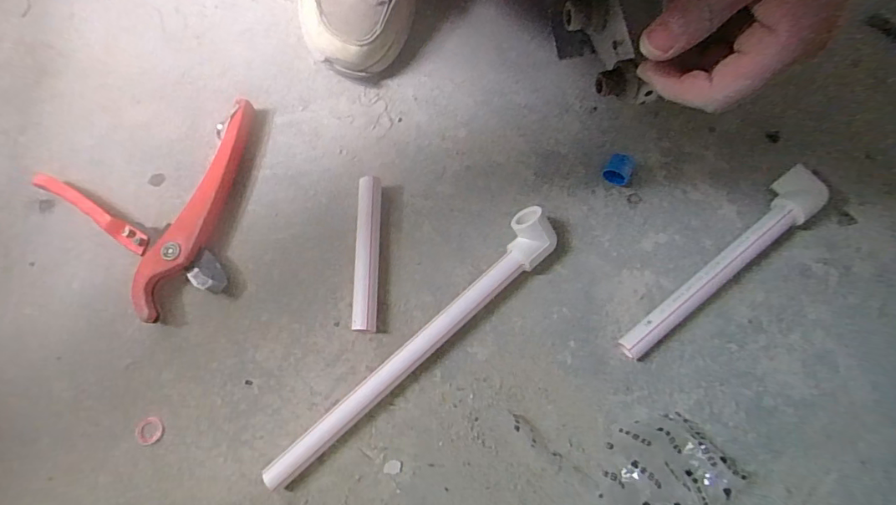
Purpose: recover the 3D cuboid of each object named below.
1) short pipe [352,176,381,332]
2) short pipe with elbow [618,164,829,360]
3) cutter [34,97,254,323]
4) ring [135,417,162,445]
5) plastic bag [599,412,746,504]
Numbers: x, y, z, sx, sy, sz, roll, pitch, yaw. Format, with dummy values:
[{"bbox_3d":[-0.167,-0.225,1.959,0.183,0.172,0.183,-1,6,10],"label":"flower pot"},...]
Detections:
[{"bbox_3d":[-0.071,0.000,0.418,0.020,0.019,0.138,0,74,-1],"label":"short pipe"},{"bbox_3d":[0.248,0.009,0.420,0.244,0.039,0.035,-40,78,-11],"label":"short pipe with elbow"},{"bbox_3d":[-0.243,-0.034,0.420,0.188,0.023,0.162,-26,76,-8],"label":"cutter"},{"bbox_3d":[-0.244,0.145,0.383,0.021,0.004,0.021,0,74,-1],"label":"ring"},{"bbox_3d":[0.166,0.180,0.363,0.096,0.035,0.112,40,77,10],"label":"plastic bag"}]

